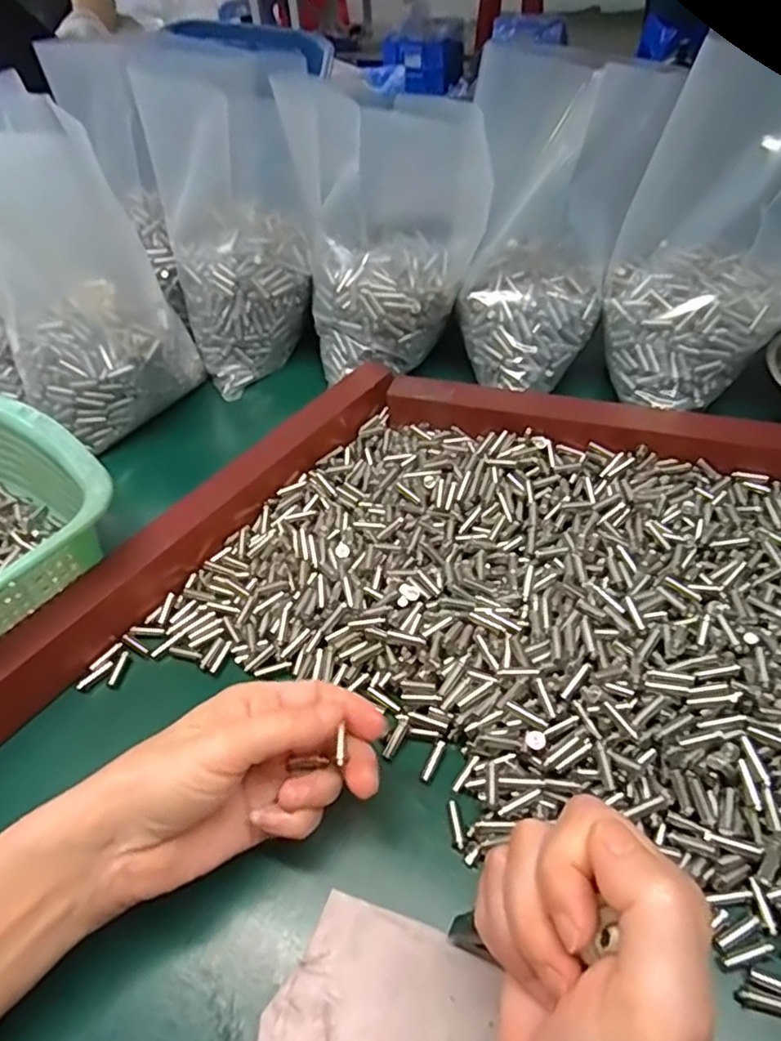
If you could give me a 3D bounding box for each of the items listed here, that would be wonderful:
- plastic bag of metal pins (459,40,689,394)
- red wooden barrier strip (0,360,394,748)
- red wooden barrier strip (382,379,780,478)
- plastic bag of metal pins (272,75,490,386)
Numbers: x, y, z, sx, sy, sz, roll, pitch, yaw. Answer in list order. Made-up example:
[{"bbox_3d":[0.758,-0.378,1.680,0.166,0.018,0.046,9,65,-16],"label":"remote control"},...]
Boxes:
[{"bbox_3d":[0.114,-0.203,0.451,0.122,0.197,0.114,6,50,10],"label":"plastic bag of metal pins"},{"bbox_3d":[-0.131,0.011,0.396,0.030,0.034,0.390,29,57,26],"label":"red wooden barrier strip"},{"bbox_3d":[0.177,-0.060,0.430,0.373,0.024,0.038,12,51,15],"label":"red wooden barrier strip"},{"bbox_3d":[-0.002,-0.216,0.488,0.130,0.181,0.086,-10,49,-4],"label":"plastic bag of metal pins"}]

